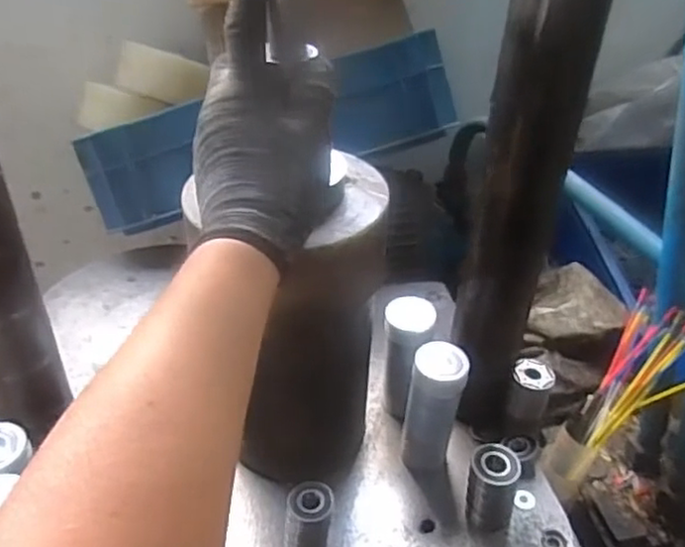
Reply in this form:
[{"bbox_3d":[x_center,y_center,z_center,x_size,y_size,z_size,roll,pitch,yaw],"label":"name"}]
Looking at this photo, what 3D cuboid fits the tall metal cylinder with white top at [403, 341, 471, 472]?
[{"bbox_3d":[0.077,0.114,0.553,0.042,0.118,0.034,8,37,8],"label":"tall metal cylinder with white top"}]

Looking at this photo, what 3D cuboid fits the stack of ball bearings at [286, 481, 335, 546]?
[{"bbox_3d":[-0.025,0.195,0.509,0.034,0.071,0.032,5,37,3],"label":"stack of ball bearings"}]

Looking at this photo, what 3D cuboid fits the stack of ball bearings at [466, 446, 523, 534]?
[{"bbox_3d":[0.123,0.176,0.542,0.040,0.063,0.038,15,38,16],"label":"stack of ball bearings"}]

